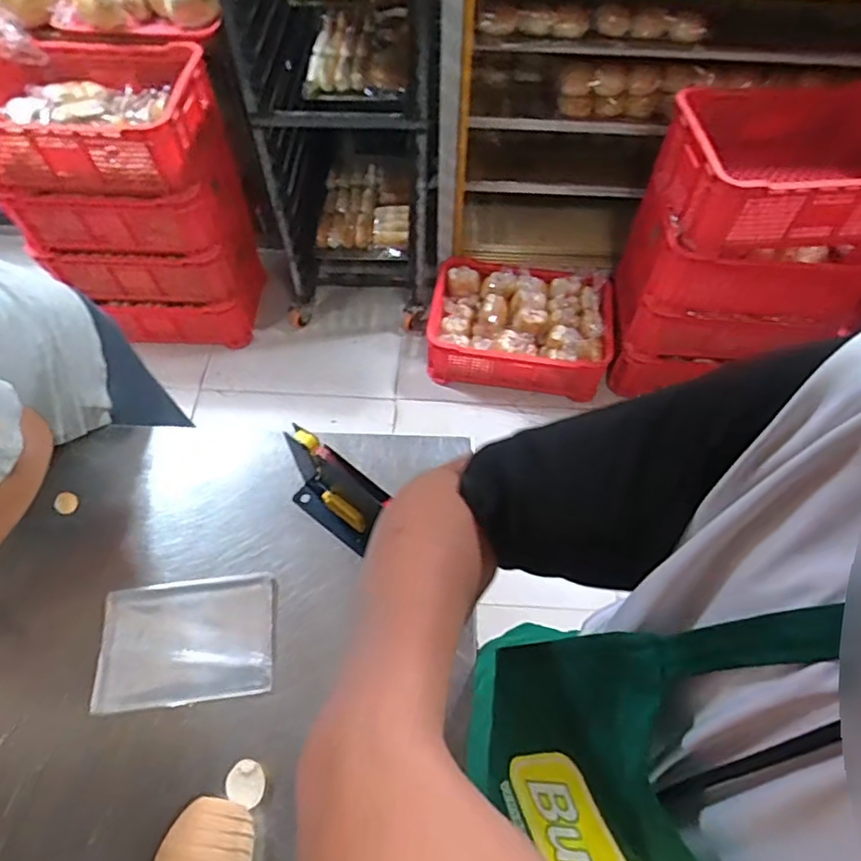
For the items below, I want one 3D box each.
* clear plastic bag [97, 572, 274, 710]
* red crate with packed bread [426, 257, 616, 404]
[{"bbox_3d":[-0.271,0.231,0.636,0.182,0.013,0.132,-6,59,-4],"label":"clear plastic bag"},{"bbox_3d":[0.255,-0.310,1.677,0.512,0.173,0.336,8,59,4],"label":"red crate with packed bread"}]

